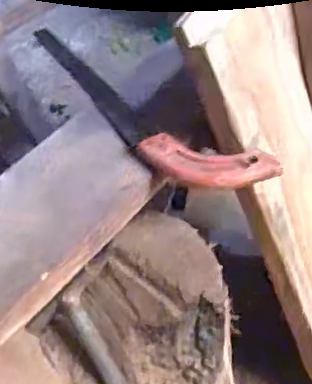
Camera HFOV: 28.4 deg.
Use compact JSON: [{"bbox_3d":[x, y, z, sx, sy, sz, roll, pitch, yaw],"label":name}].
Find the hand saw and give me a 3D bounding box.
[{"bbox_3d":[-0.048,-0.105,0.756,0.080,0.022,0.460,-29,41,-25],"label":"hand saw"}]

